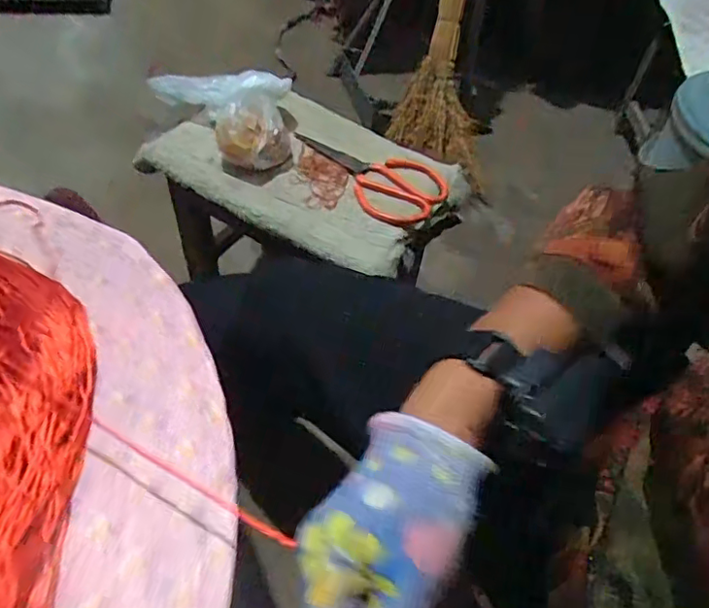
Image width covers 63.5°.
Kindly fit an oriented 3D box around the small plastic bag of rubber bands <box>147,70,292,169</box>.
[{"bbox_3d":[-0.147,-0.244,0.689,0.113,0.066,0.208,-37,65,-27],"label":"small plastic bag of rubber bands"}]

